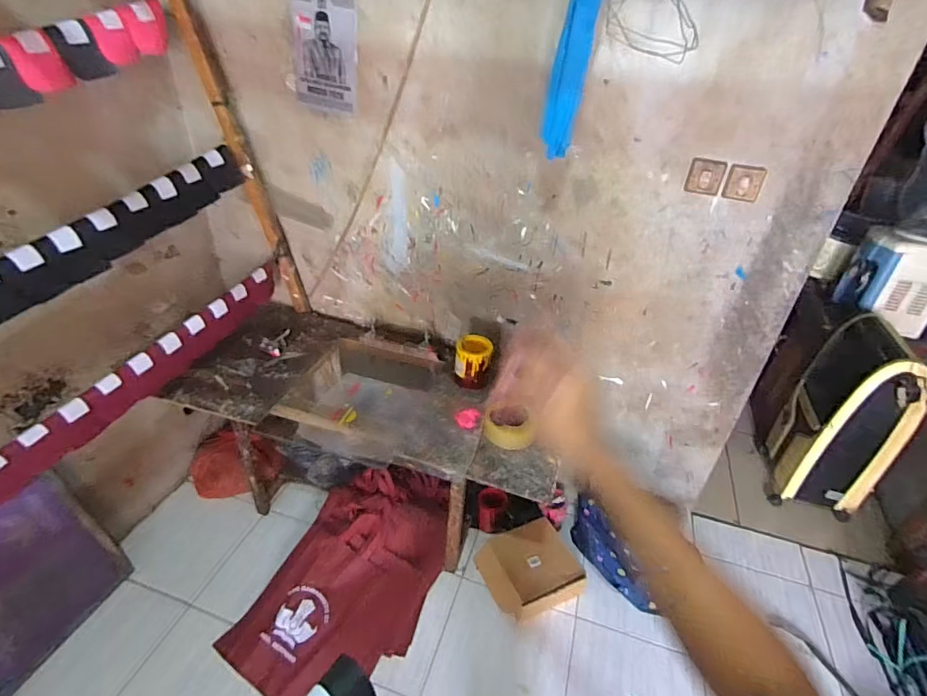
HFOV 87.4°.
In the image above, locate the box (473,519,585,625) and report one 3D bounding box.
[{"bbox_3d":[0.229,0.741,1.655,0.306,0.078,0.286,-15,39,-21],"label":"box"}]

